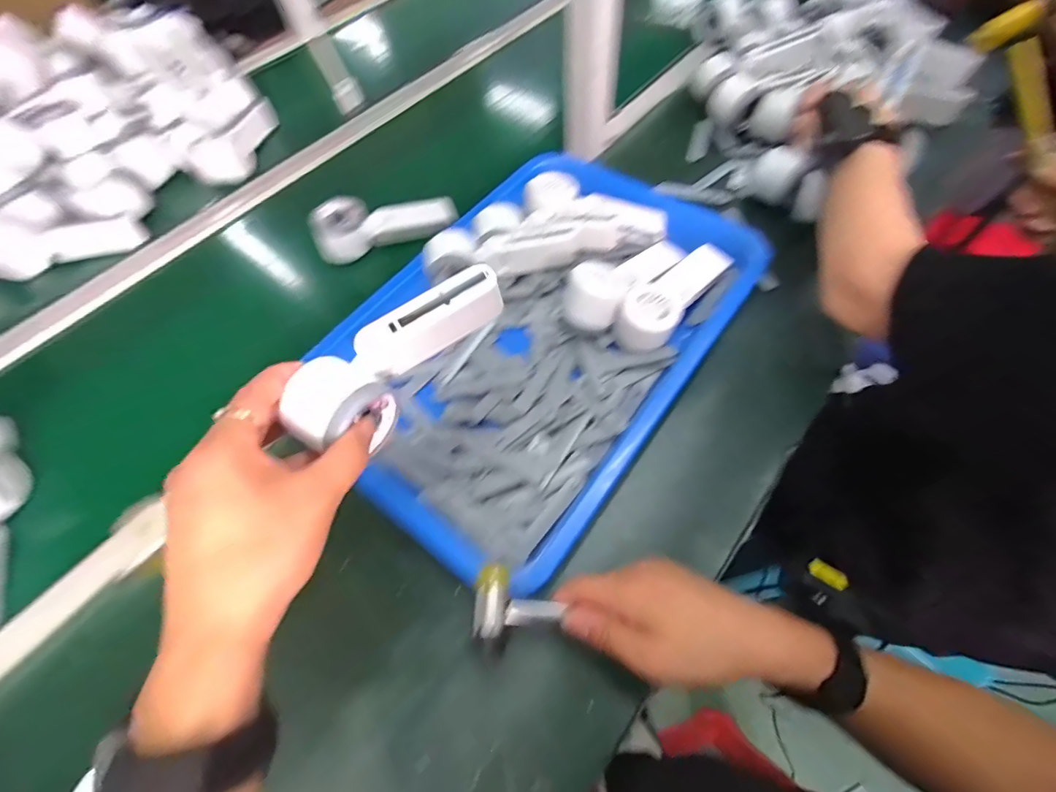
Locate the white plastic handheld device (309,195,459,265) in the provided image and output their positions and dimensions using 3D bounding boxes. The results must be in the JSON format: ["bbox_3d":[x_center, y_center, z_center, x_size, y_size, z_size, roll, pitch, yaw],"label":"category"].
[{"bbox_3d":[-0.182,-0.226,0.574,0.175,0.056,0.052,-24,62,-9],"label":"white plastic handheld device"}]

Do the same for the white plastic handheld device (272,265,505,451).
[{"bbox_3d":[-0.083,-0.025,0.303,0.154,0.051,0.046,-41,66,-15],"label":"white plastic handheld device"}]

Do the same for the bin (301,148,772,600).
[{"bbox_3d":[0.006,-0.088,0.485,0.355,0.042,0.482,34,68,21],"label":"bin"}]

